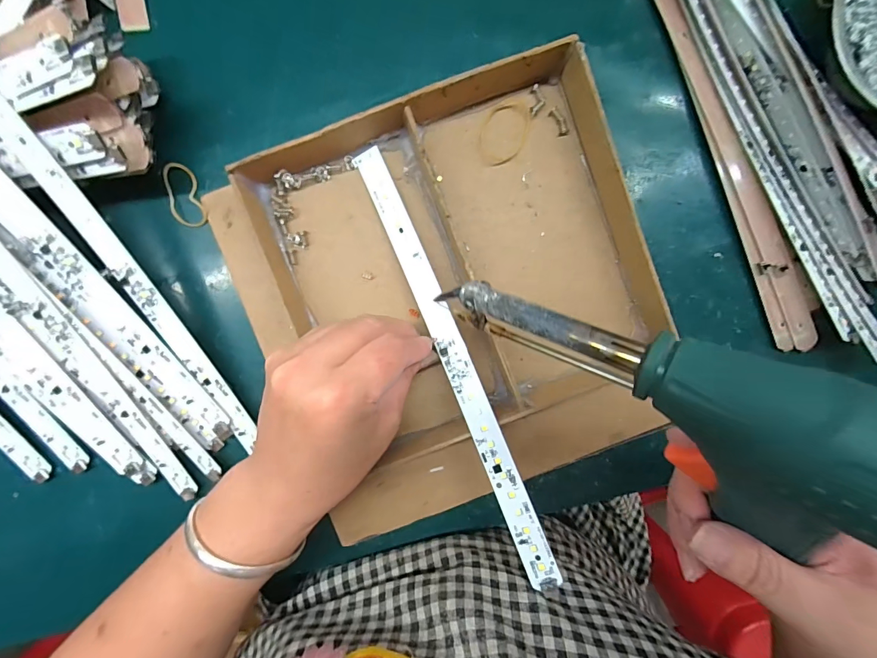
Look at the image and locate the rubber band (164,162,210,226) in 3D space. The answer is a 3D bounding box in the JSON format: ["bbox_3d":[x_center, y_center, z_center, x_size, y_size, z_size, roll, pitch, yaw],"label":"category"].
[{"bbox_3d":[-0.169,-0.089,0.262,0.021,0.006,0.042,-20,94,-2],"label":"rubber band"}]

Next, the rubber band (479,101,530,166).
[{"bbox_3d":[0.043,-0.129,0.262,0.031,0.004,0.043,11,94,-2],"label":"rubber band"}]

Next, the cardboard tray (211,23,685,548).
[{"bbox_3d":[0.018,-0.015,0.253,0.262,0.035,0.250,-21,95,0],"label":"cardboard tray"}]

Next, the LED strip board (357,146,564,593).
[{"bbox_3d":[0.009,0.013,0.243,0.018,0.009,0.279,-22,81,0],"label":"LED strip board"}]

